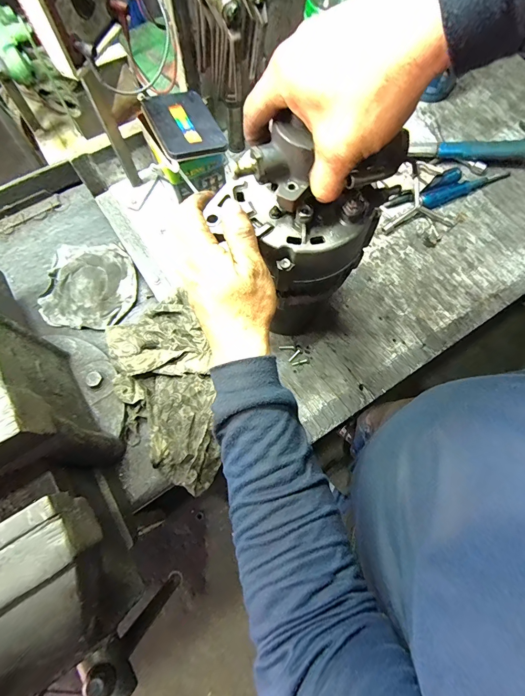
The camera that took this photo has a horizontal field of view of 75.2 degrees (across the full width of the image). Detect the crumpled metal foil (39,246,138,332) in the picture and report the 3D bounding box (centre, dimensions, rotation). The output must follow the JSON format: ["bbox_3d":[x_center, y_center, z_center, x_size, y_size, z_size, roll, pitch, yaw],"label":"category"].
[{"bbox_3d":[-0.298,-0.110,0.593,0.154,0.020,0.157,0,71,-1],"label":"crumpled metal foil"}]

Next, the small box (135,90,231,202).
[{"bbox_3d":[-0.122,-0.321,0.532,0.108,0.072,0.139,-23,73,-8],"label":"small box"}]

